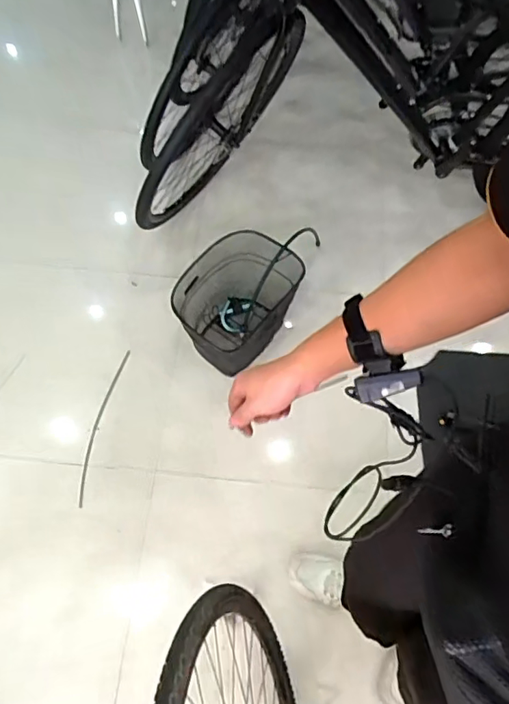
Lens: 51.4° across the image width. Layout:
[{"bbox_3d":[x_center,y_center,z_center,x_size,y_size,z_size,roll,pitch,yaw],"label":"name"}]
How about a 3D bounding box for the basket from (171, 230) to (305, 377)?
[{"bbox_3d":[-0.038,-0.139,1.440,0.241,0.275,0.383,32,67,12],"label":"basket"}]

